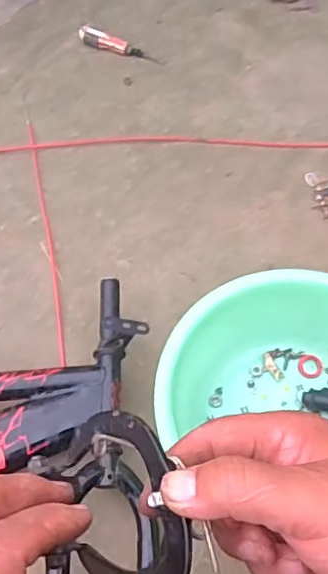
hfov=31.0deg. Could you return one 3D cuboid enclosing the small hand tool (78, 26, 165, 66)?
[{"bbox_3d":[-0.090,-0.488,1.195,0.184,0.024,0.041,27,62,12],"label":"small hand tool"}]

